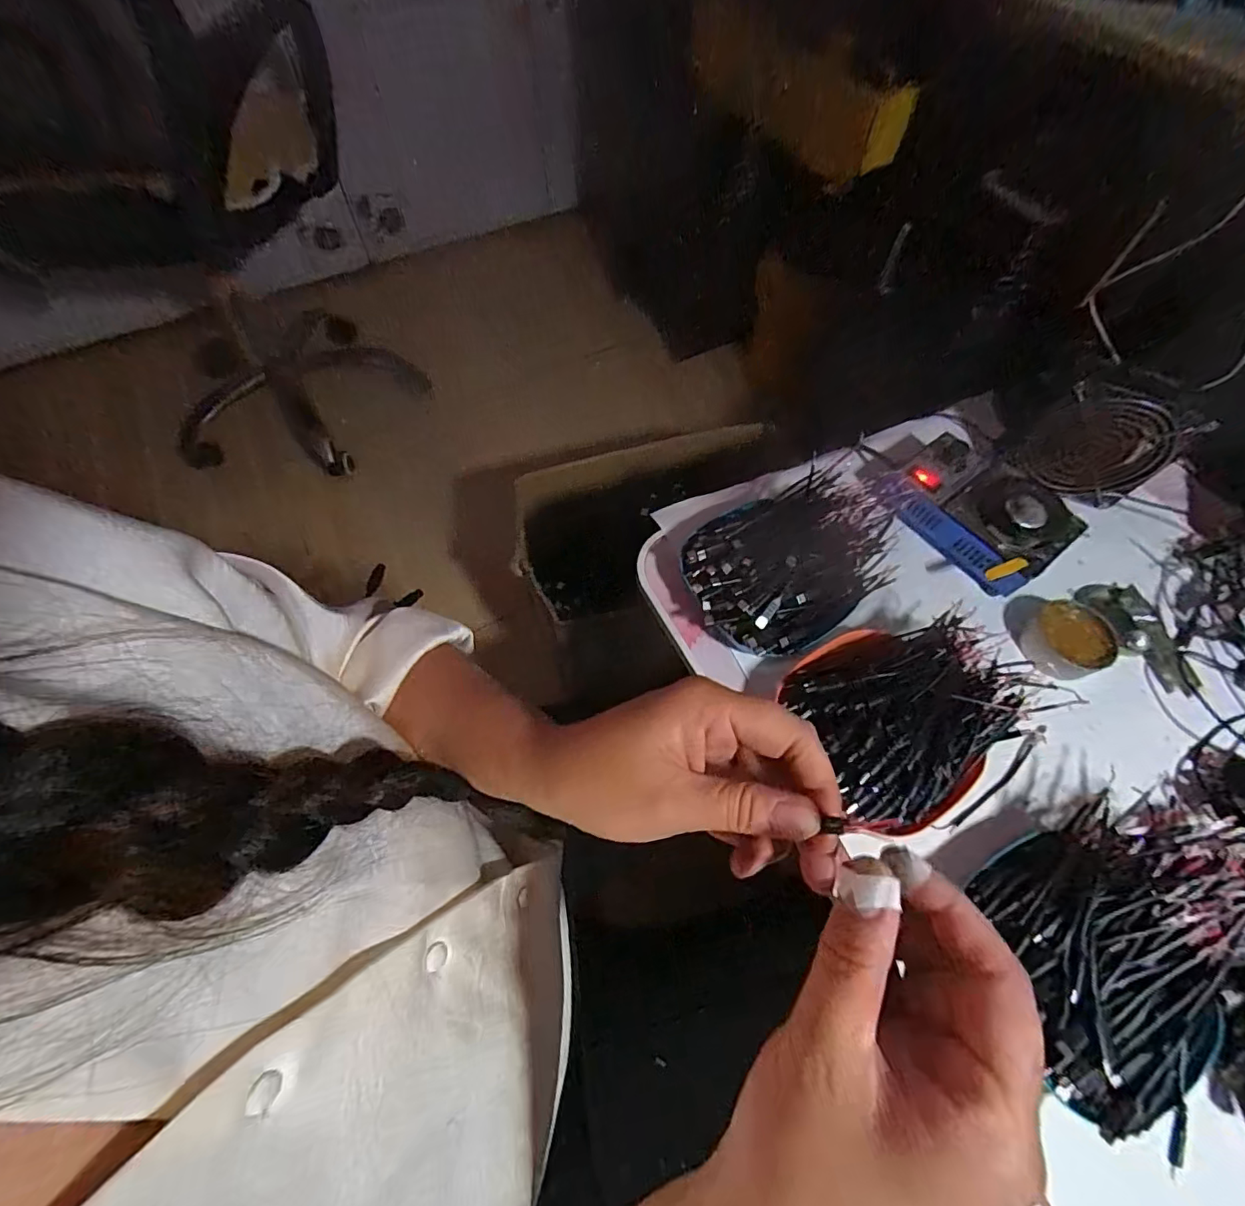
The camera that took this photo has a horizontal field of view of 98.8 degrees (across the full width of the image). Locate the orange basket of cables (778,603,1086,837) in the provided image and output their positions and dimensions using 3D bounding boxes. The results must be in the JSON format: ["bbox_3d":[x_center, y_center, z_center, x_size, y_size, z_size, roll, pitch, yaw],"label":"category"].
[{"bbox_3d":[0.224,0.081,0.397,0.198,0.072,0.143,-18,64,-10],"label":"orange basket of cables"}]

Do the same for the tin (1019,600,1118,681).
[{"bbox_3d":[0.378,0.032,0.454,0.058,0.028,0.061,0,63,-1],"label":"tin"}]

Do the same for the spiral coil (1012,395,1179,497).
[{"bbox_3d":[0.444,-0.146,0.500,0.103,0.097,0.009,34,49,3],"label":"spiral coil"}]

